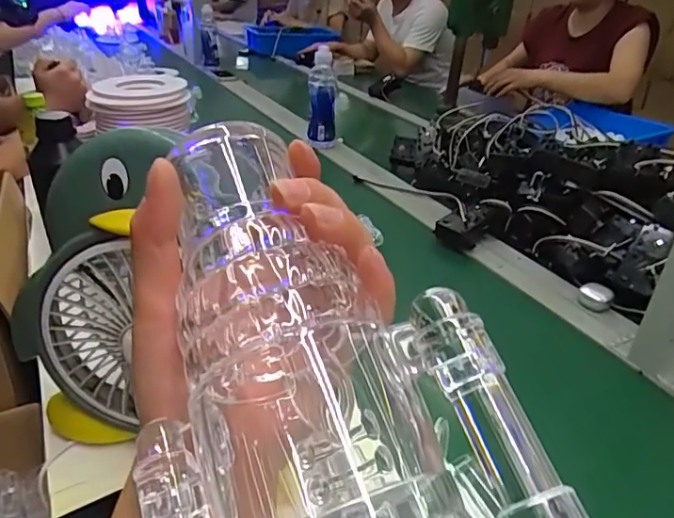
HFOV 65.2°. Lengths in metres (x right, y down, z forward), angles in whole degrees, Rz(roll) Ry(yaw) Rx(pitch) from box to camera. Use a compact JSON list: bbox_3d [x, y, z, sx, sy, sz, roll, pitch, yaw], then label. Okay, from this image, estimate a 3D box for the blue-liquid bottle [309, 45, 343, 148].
[{"bbox_3d":[-0.034,-0.400,1.288,0.071,0.207,0.077,1,32,-2],"label":"blue-liquid bottle"}]

